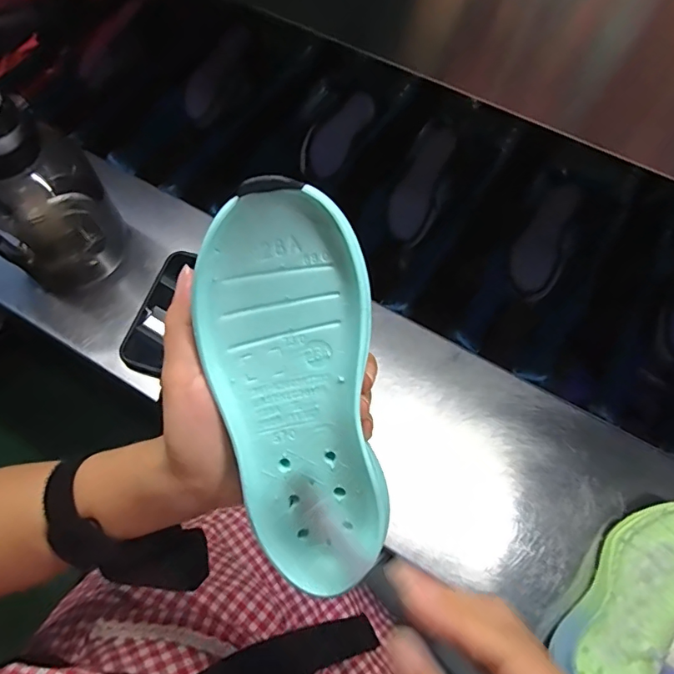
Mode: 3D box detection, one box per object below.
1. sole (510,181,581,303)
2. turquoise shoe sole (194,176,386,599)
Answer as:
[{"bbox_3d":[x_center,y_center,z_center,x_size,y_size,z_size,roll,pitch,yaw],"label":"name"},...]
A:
[{"bbox_3d":[0.282,-0.130,0.670,0.064,0.014,0.163,23,86,10],"label":"sole"},{"bbox_3d":[-0.020,0.029,0.230,0.073,0.026,0.188,-8,103,-1],"label":"turquoise shoe sole"}]

